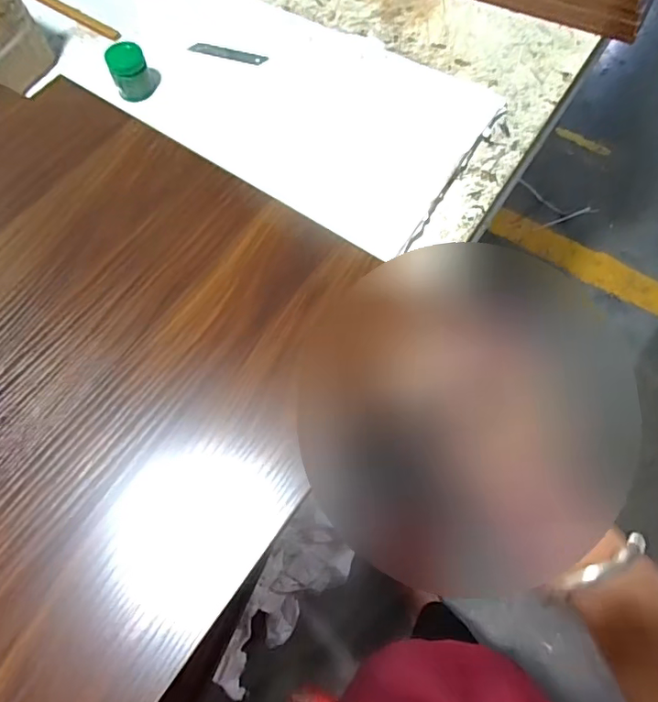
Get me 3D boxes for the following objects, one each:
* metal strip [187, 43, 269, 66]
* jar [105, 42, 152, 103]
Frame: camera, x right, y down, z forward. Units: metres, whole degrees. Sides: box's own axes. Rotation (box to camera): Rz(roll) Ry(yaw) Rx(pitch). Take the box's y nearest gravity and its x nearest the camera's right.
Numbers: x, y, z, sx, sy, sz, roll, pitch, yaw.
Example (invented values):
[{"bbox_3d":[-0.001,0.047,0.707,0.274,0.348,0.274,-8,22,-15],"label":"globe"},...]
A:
[{"bbox_3d":[-0.118,-0.349,0.606,0.092,0.004,0.017,16,69,7],"label":"metal strip"},{"bbox_3d":[-0.216,-0.303,0.562,0.038,0.048,0.030,-20,69,-7],"label":"jar"}]

